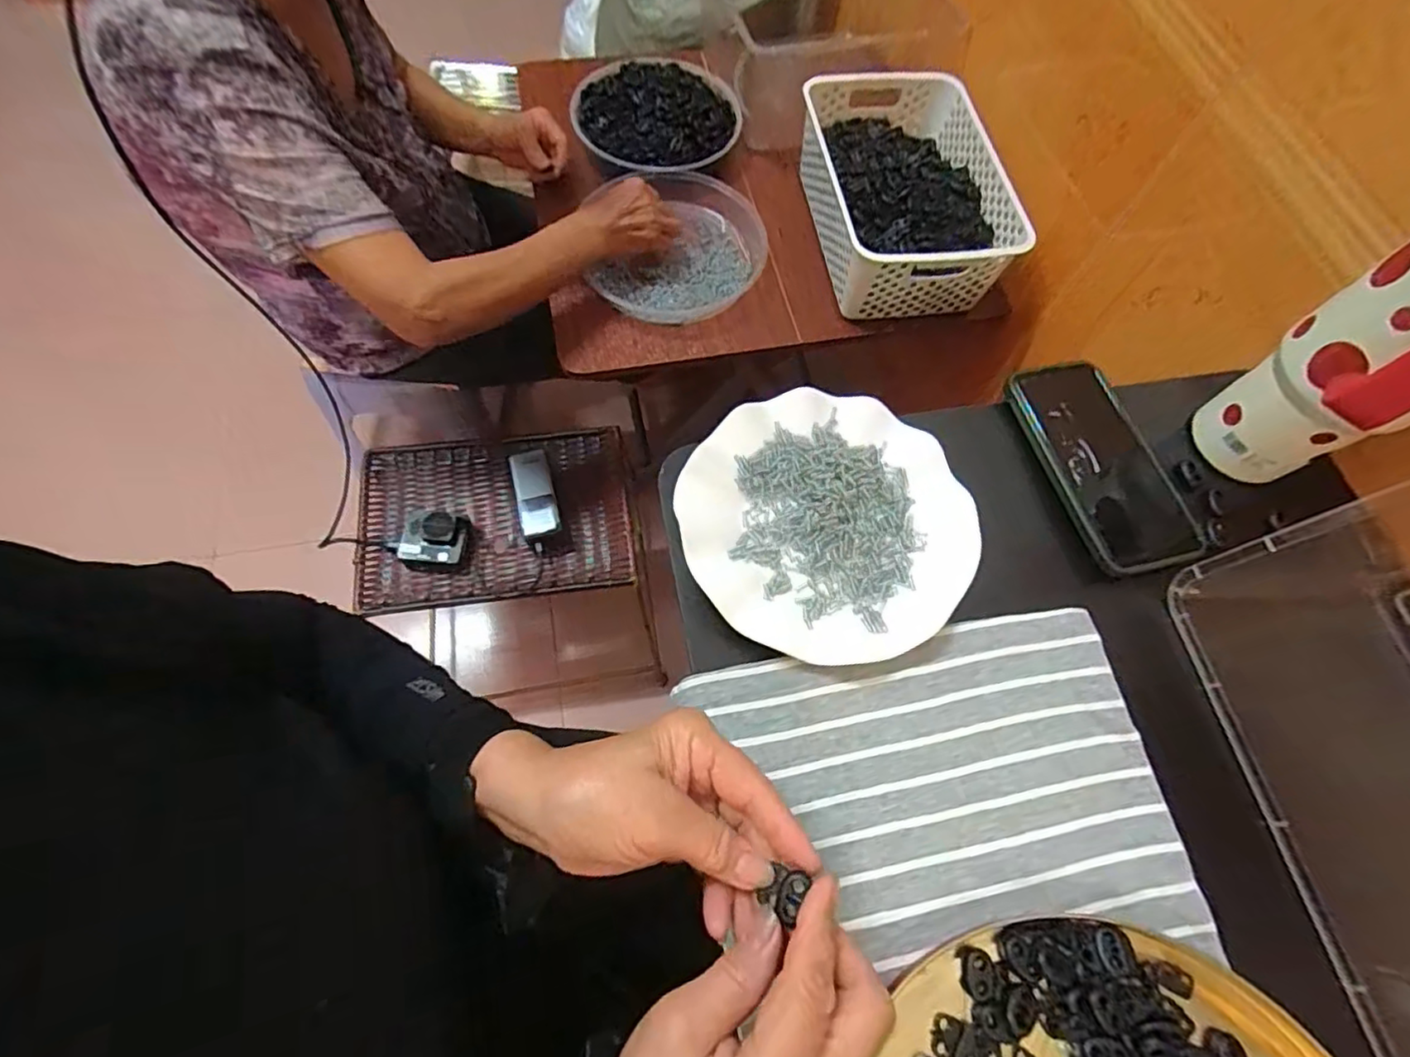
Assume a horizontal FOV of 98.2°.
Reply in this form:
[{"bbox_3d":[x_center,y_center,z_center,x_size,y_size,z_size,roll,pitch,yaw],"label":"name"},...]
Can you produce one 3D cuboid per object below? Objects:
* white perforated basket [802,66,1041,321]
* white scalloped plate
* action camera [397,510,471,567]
[{"bbox_3d":[0.242,-0.412,0.750,0.204,0.095,0.304,-6,68,-5],"label":"white perforated basket"},{"bbox_3d":[0.079,-0.006,0.393,0.176,0.019,0.181,1,67,-2],"label":"white scalloped plate"},{"bbox_3d":[-0.355,0.016,0.810,0.084,0.046,0.071,5,67,-1],"label":"action camera"}]

